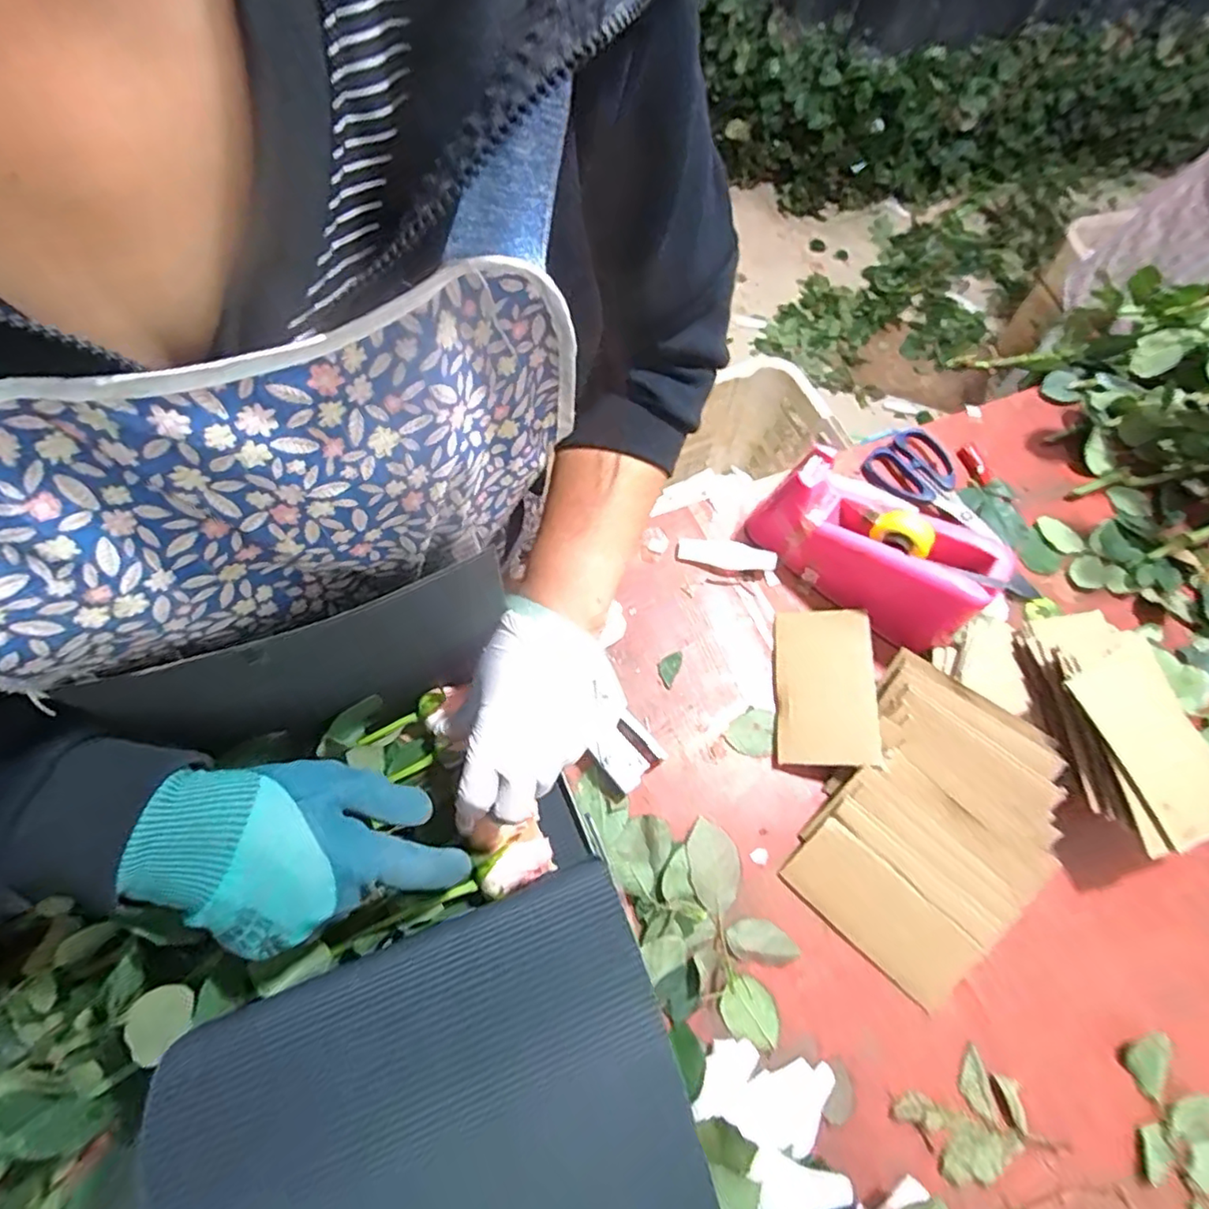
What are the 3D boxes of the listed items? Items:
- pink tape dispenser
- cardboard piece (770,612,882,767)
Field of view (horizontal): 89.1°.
[{"bbox_3d":[0.234,-0.047,0.555,0.201,0.103,0.089,35,70,11],"label":"pink tape dispenser"},{"bbox_3d":[0.189,0.070,0.534,0.081,0.004,0.138,-6,61,24],"label":"cardboard piece"}]

